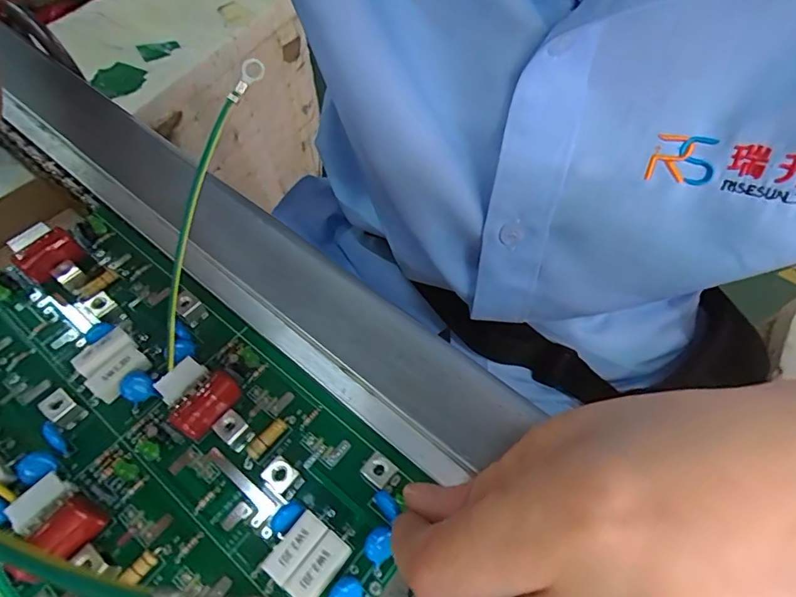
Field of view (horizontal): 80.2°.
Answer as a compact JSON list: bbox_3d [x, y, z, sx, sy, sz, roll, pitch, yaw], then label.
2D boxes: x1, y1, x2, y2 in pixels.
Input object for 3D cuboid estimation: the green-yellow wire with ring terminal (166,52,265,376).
[{"bbox_3d":[-0.071,-0.025,0.167,0.004,0.117,0.013,27,16,14],"label":"green-yellow wire with ring terminal"}]

